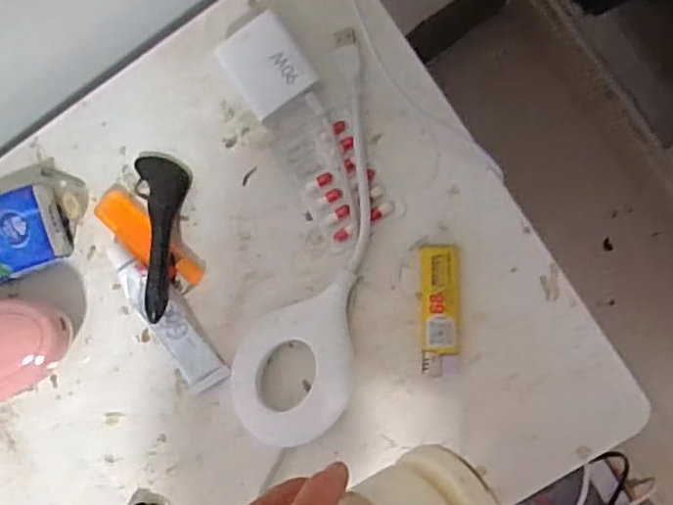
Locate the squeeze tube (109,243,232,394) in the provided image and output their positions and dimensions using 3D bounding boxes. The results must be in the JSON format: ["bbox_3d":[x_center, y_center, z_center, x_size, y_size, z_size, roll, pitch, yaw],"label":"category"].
[{"bbox_3d":[-0.117,0.042,0.434,0.032,0.019,0.114,-36,84,6],"label":"squeeze tube"}]

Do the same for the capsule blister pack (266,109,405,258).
[{"bbox_3d":[-0.001,-0.053,0.422,0.053,0.009,0.091,-28,85,6],"label":"capsule blister pack"}]

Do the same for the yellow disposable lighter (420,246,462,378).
[{"bbox_3d":[0.066,0.037,0.408,0.025,0.011,0.081,-1,88,8],"label":"yellow disposable lighter"}]

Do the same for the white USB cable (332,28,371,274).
[{"bbox_3d":[0.011,-0.068,0.417,0.017,0.011,0.157,-4,88,8],"label":"white USB cable"}]

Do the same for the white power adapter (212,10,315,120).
[{"bbox_3d":[-0.043,-0.118,0.416,0.045,0.032,0.053,-35,84,6],"label":"white power adapter"}]

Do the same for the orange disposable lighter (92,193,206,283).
[{"bbox_3d":[-0.129,-0.009,0.435,0.089,0.015,0.024,38,94,7],"label":"orange disposable lighter"}]

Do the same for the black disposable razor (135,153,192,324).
[{"bbox_3d":[-0.113,-0.014,0.428,0.034,0.029,0.112,-12,87,8],"label":"black disposable razor"}]

